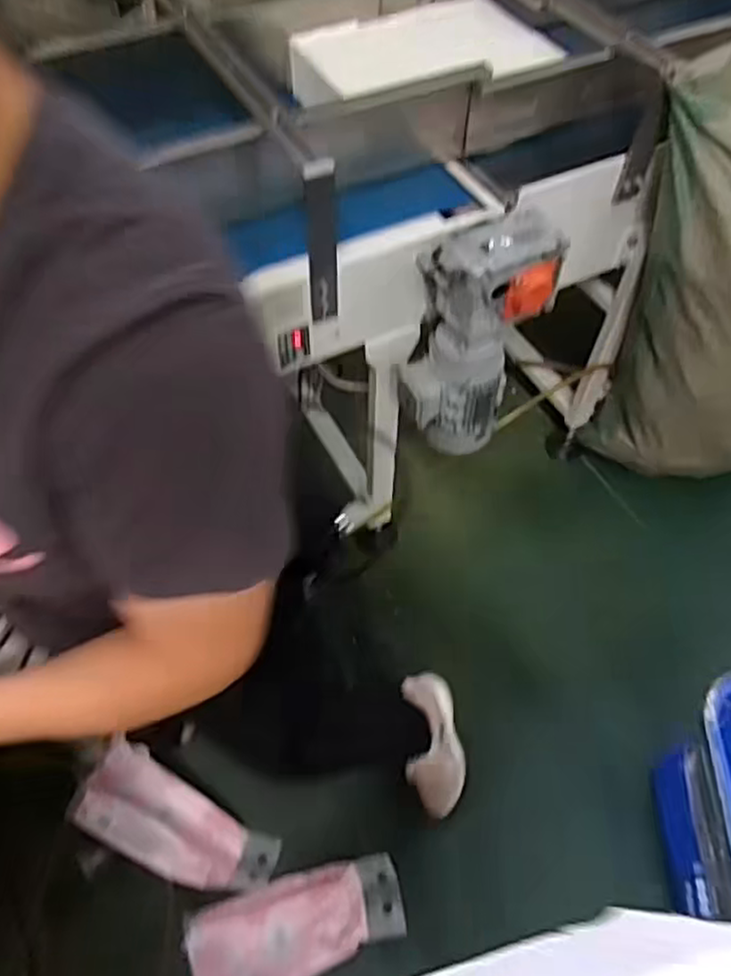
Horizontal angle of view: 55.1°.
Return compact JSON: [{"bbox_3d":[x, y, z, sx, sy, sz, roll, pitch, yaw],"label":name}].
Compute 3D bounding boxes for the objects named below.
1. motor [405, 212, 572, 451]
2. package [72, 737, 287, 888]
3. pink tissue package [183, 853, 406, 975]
[{"bbox_3d":[0.169,-0.232,1.089,0.196,0.344,0.195,14,57,9],"label":"motor"},{"bbox_3d":[-0.330,0.598,1.240,0.351,0.043,0.149,30,59,0],"label":"package"},{"bbox_3d":[-0.106,0.724,1.154,0.344,0.066,0.159,-16,57,-10],"label":"pink tissue package"}]

